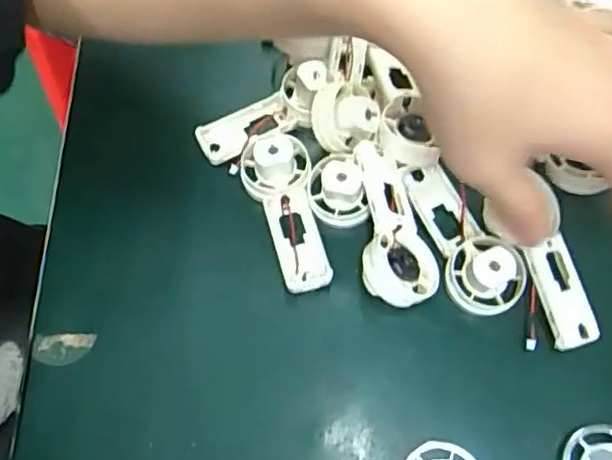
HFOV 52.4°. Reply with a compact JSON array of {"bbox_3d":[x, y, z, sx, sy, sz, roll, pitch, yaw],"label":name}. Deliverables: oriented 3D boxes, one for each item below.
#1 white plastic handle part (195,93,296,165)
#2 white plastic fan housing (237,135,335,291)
[{"bbox_3d":[-0.035,-0.058,0.362,0.055,0.013,0.025,-33,70,-13],"label":"white plastic handle part"},{"bbox_3d":[-0.012,-0.011,0.334,0.038,0.025,0.090,-9,66,-4],"label":"white plastic fan housing"}]

